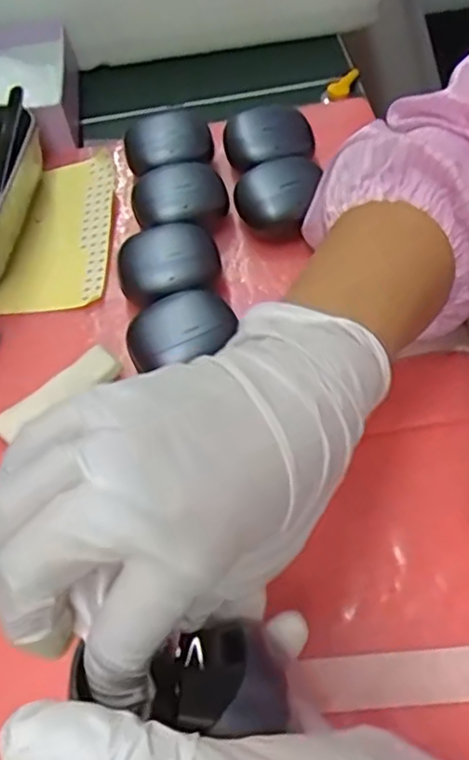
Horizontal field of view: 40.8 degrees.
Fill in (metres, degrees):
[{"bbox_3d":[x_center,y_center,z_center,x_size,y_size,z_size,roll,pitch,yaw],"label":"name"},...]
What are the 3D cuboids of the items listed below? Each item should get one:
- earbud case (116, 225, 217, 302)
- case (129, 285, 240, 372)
[{"bbox_3d":[-0.037,-0.062,0.356,0.055,0.029,0.048,-16,57,-6],"label":"earbud case"},{"bbox_3d":[-0.027,-0.022,0.329,0.054,0.029,0.042,-21,58,-9],"label":"case"}]

